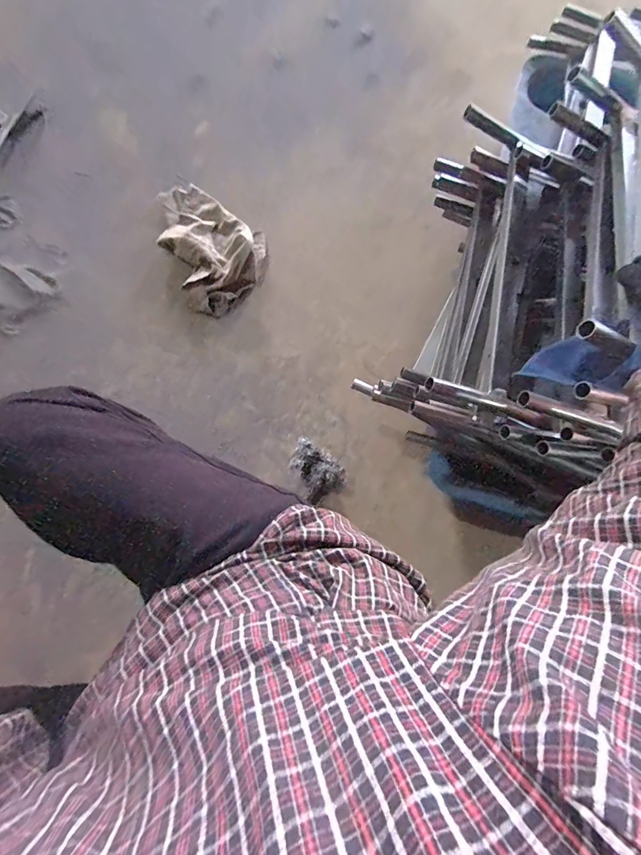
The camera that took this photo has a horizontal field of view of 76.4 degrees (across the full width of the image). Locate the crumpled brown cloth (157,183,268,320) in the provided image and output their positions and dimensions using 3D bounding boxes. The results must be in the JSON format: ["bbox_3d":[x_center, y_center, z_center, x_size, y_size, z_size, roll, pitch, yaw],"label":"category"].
[{"bbox_3d":[-0.257,-0.434,0.941,0.208,0.079,0.329,-28,79,-6],"label":"crumpled brown cloth"}]

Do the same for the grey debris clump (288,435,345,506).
[{"bbox_3d":[-0.010,0.082,0.830,0.088,0.073,0.130,-30,79,-6],"label":"grey debris clump"}]

